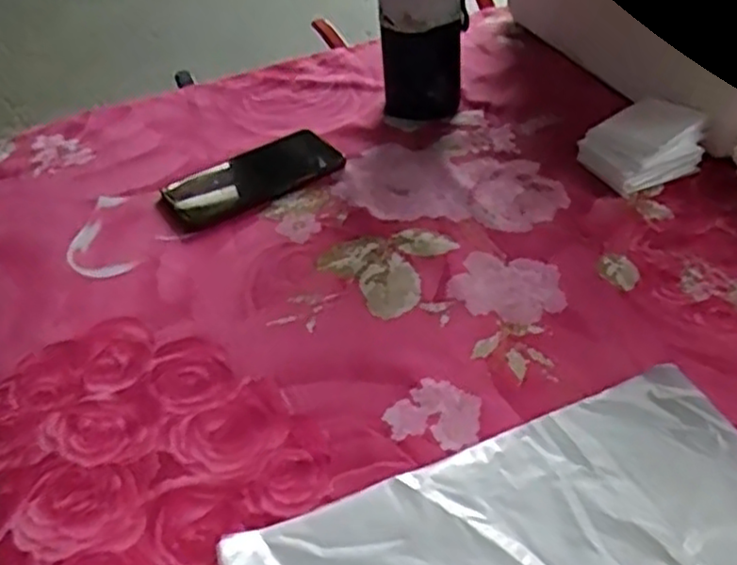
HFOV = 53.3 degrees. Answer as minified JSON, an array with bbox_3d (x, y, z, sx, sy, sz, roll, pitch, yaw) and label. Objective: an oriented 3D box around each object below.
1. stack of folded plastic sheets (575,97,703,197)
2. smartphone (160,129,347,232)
[{"bbox_3d":[0.245,-0.122,0.650,0.097,0.049,0.066,-21,45,-15],"label":"stack of folded plastic sheets"},{"bbox_3d":[-0.108,-0.100,0.690,0.162,0.016,0.080,-24,46,-18],"label":"smartphone"}]

